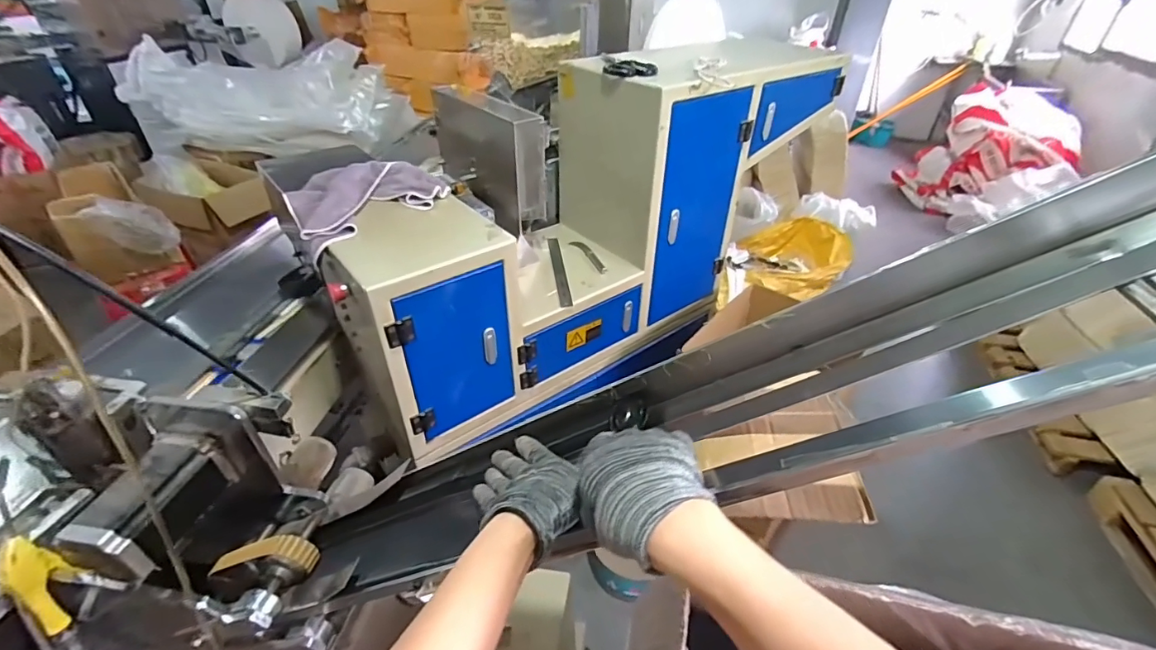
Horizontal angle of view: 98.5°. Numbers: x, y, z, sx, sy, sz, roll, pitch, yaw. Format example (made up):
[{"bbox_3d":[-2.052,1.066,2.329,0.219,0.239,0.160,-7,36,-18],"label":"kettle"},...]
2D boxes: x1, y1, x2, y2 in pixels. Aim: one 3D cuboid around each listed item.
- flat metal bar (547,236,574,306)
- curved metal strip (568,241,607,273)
[{"bbox_3d":[-0.047,-0.139,1.255,0.030,0.005,0.333,-4,38,-7],"label":"flat metal bar"},{"bbox_3d":[0.032,-0.181,1.301,0.036,0.014,0.196,-16,41,-22],"label":"curved metal strip"}]

